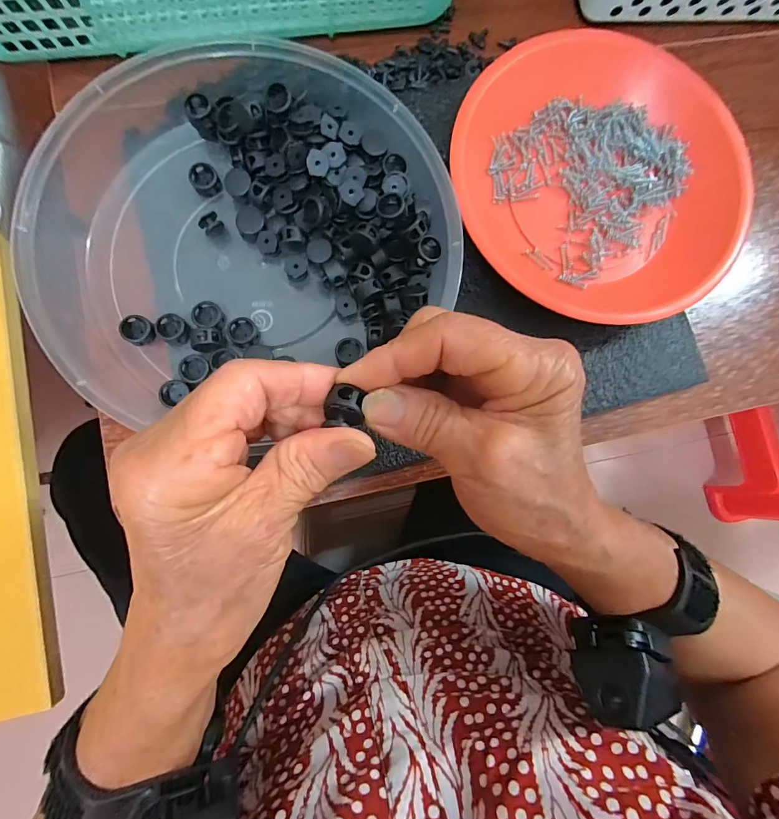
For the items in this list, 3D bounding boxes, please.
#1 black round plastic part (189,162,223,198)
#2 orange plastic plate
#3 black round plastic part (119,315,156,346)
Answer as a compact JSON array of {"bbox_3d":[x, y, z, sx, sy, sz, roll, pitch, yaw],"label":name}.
[{"bbox_3d":[-0.117,-0.146,0.253,0.017,0.011,0.019,-28,88,-5],"label":"black round plastic part"},{"bbox_3d":[0.138,-0.153,0.257,0.187,0.028,0.172,0,86,-4],"label":"orange plastic plate"},{"bbox_3d":[-0.150,-0.047,0.237,0.019,0.010,0.017,19,85,-2],"label":"black round plastic part"}]

